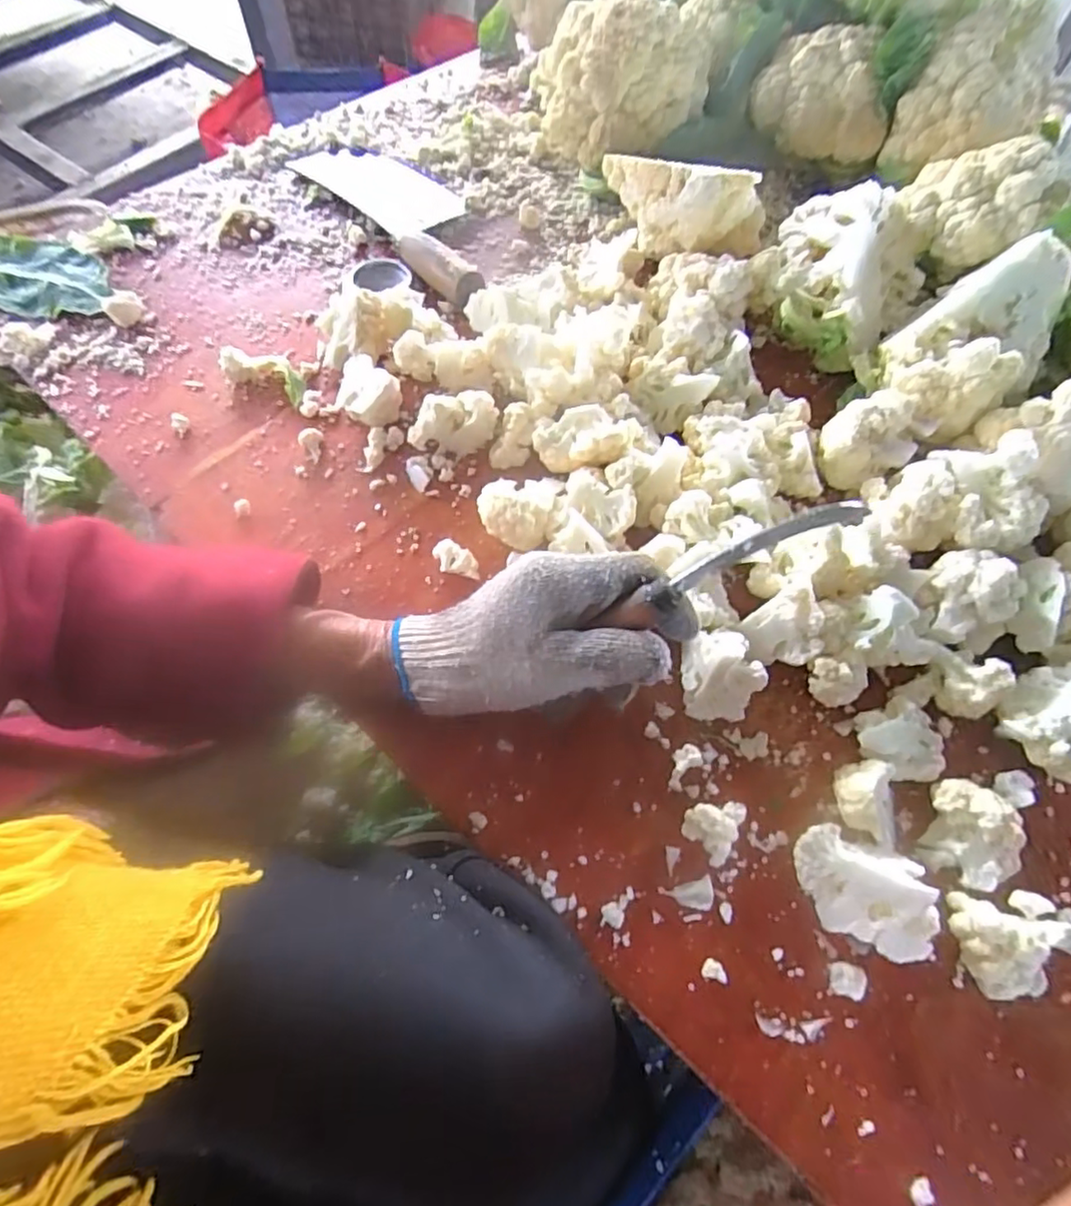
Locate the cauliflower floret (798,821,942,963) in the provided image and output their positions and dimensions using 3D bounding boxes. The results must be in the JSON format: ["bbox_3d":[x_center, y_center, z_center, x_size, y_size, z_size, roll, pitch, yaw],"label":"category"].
[{"bbox_3d":[0.157,0.138,0.307,0.062,0.037,0.043,24,65,9],"label":"cauliflower floret"}]

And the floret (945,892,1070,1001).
[{"bbox_3d":[0.243,0.164,0.305,0.076,0.030,0.044,1,63,-2],"label":"floret"}]

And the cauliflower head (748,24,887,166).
[{"bbox_3d":[0.250,-0.446,0.558,0.117,0.073,0.084,15,64,5],"label":"cauliflower head"}]

